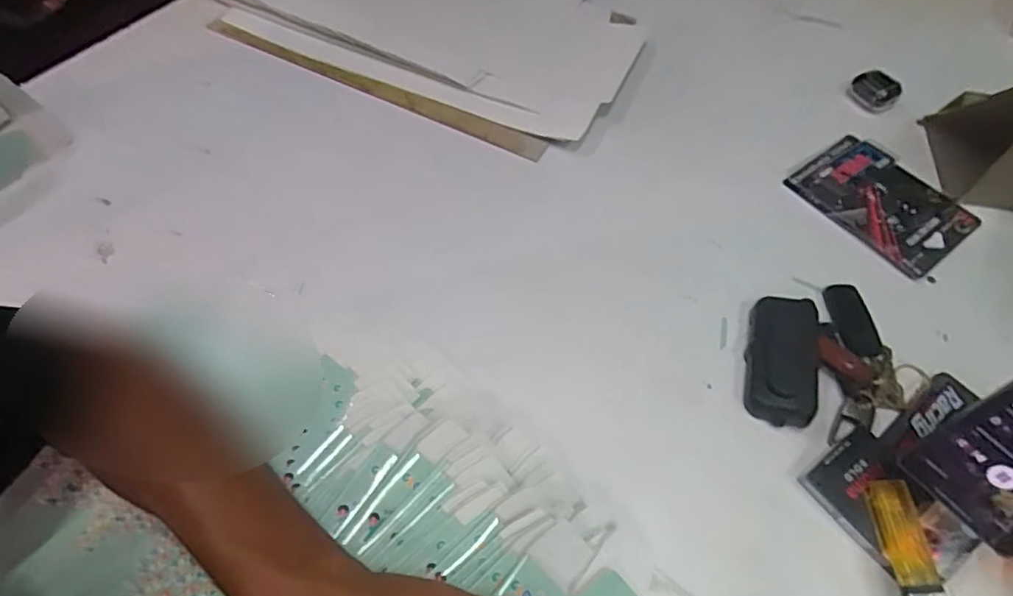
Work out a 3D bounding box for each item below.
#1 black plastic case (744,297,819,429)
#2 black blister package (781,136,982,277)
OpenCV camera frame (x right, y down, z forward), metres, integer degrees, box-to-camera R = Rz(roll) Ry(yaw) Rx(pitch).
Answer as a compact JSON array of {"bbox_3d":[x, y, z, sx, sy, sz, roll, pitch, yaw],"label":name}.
[{"bbox_3d":[0.219,0.048,0.443,0.051,0.022,0.103,11,59,6],"label":"black plastic case"},{"bbox_3d":[0.368,-0.098,0.545,0.112,0.017,0.150,-33,65,-20],"label":"black blister package"}]

